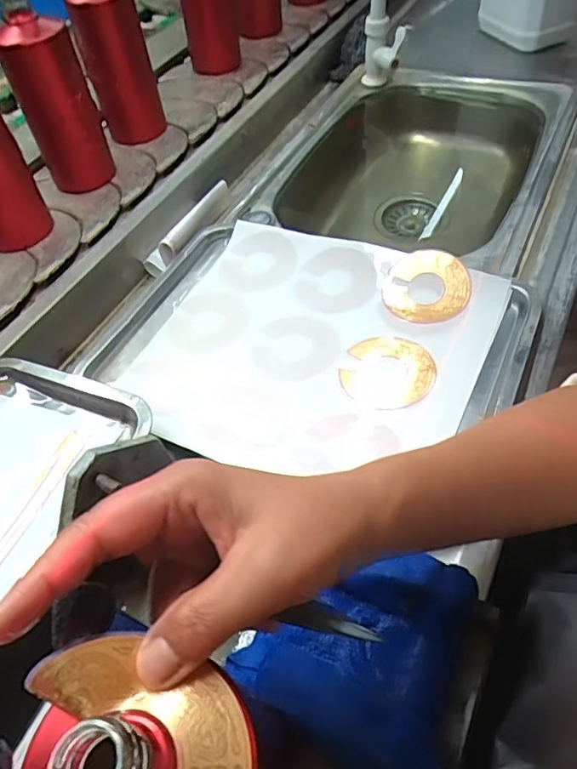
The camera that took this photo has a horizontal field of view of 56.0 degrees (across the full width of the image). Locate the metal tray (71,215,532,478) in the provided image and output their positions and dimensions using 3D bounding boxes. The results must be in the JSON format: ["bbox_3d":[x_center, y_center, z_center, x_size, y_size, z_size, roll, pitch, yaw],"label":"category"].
[{"bbox_3d":[0.013,-0.042,0.515,0.373,0.035,0.275,19,57,19],"label":"metal tray"}]

